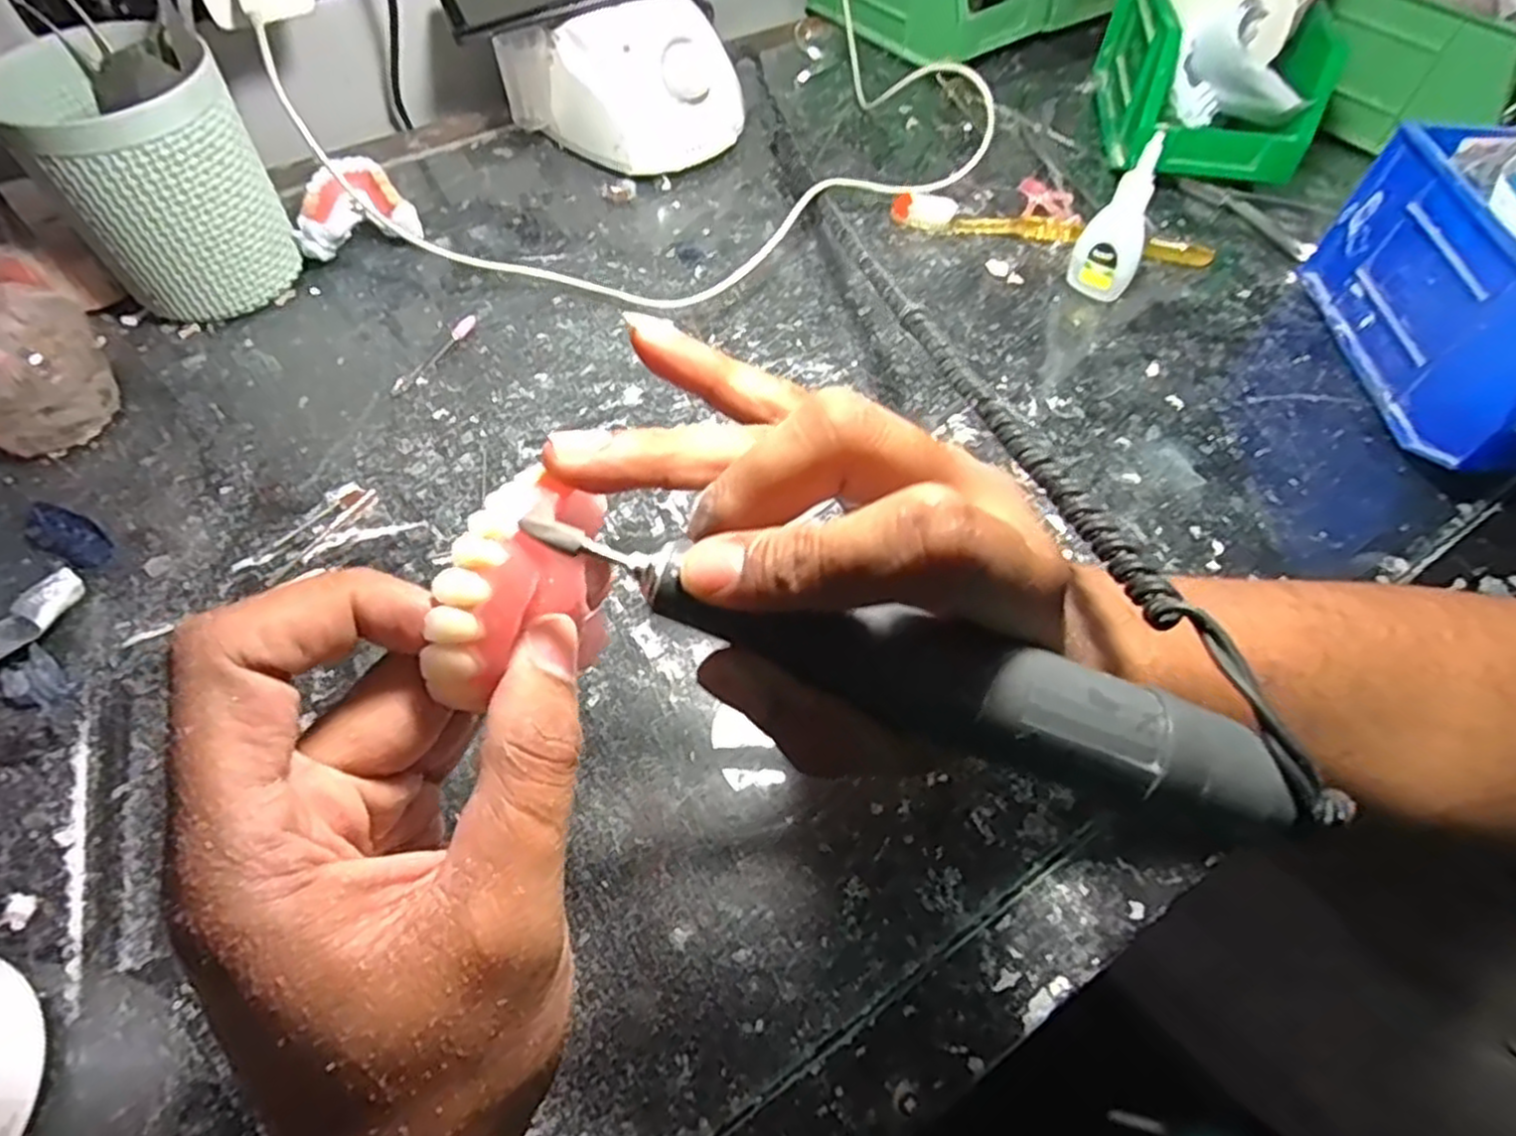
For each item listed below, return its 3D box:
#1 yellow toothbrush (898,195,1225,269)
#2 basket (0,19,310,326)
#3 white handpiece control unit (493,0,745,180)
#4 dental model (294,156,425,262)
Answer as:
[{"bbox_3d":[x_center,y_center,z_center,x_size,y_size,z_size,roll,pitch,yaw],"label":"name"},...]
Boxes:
[{"bbox_3d":[0.176,-0.204,0.461,0.189,0.018,0.017,10,56,6],"label":"yellow toothbrush"},{"bbox_3d":[-0.297,-0.197,0.384,0.088,0.124,0.092,-29,61,-19],"label":"basket"},{"bbox_3d":[-0.080,-0.295,0.482,0.139,0.079,0.068,-18,58,-13],"label":"white handpiece control unit"},{"bbox_3d":[-0.229,-0.203,0.440,0.063,0.039,0.047,-16,58,-11],"label":"dental model"}]

